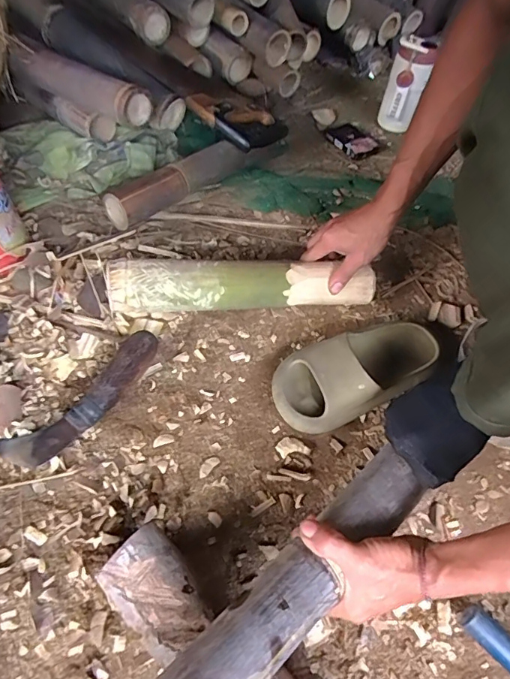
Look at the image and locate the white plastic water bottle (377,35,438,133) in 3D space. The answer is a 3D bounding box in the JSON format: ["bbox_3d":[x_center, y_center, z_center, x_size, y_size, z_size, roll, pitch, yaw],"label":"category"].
[{"bbox_3d":[0.292,-0.493,0.905,0.066,0.165,0.070,16,56,6],"label":"white plastic water bottle"}]

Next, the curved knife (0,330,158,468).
[{"bbox_3d":[-0.201,0.069,0.549,0.063,0.037,0.219,40,61,21],"label":"curved knife"}]

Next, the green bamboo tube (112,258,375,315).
[{"bbox_3d":[-0.013,-0.072,0.624,0.356,0.061,0.053,-1,56,-11],"label":"green bamboo tube"}]

